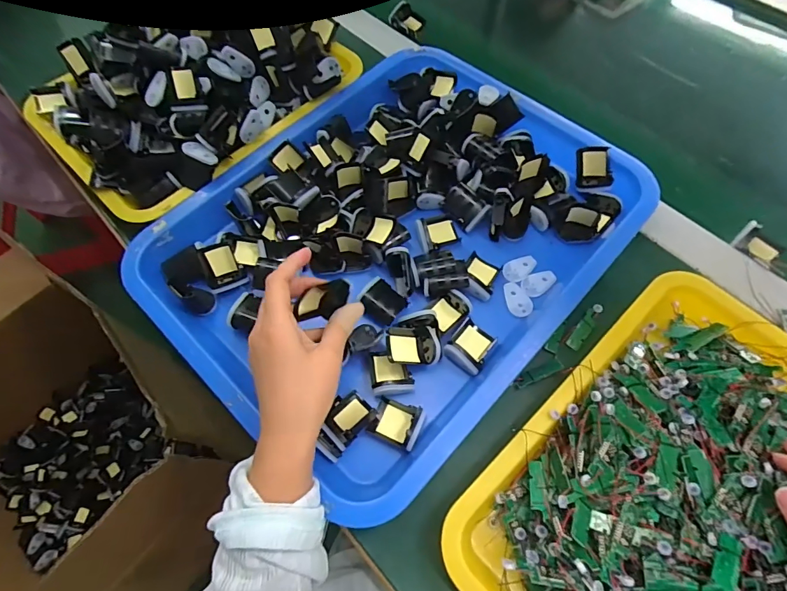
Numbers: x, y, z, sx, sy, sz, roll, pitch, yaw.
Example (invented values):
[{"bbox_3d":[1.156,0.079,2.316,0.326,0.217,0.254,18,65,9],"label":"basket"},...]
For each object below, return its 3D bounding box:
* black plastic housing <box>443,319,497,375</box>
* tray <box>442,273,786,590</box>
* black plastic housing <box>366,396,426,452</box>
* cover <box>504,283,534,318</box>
[{"bbox_3d":[0.070,0.044,0.372,0.034,0.020,0.042,36,70,16],"label":"black plastic housing"},{"bbox_3d":[0.228,0.151,0.301,0.323,0.048,0.250,-41,71,-16],"label":"tray"},{"bbox_3d":[0.003,0.104,0.346,0.040,0.016,0.034,22,67,11],"label":"black plastic housing"},{"bbox_3d":[0.118,0.003,0.398,0.023,0.005,0.036,-5,65,-1],"label":"cover"}]

